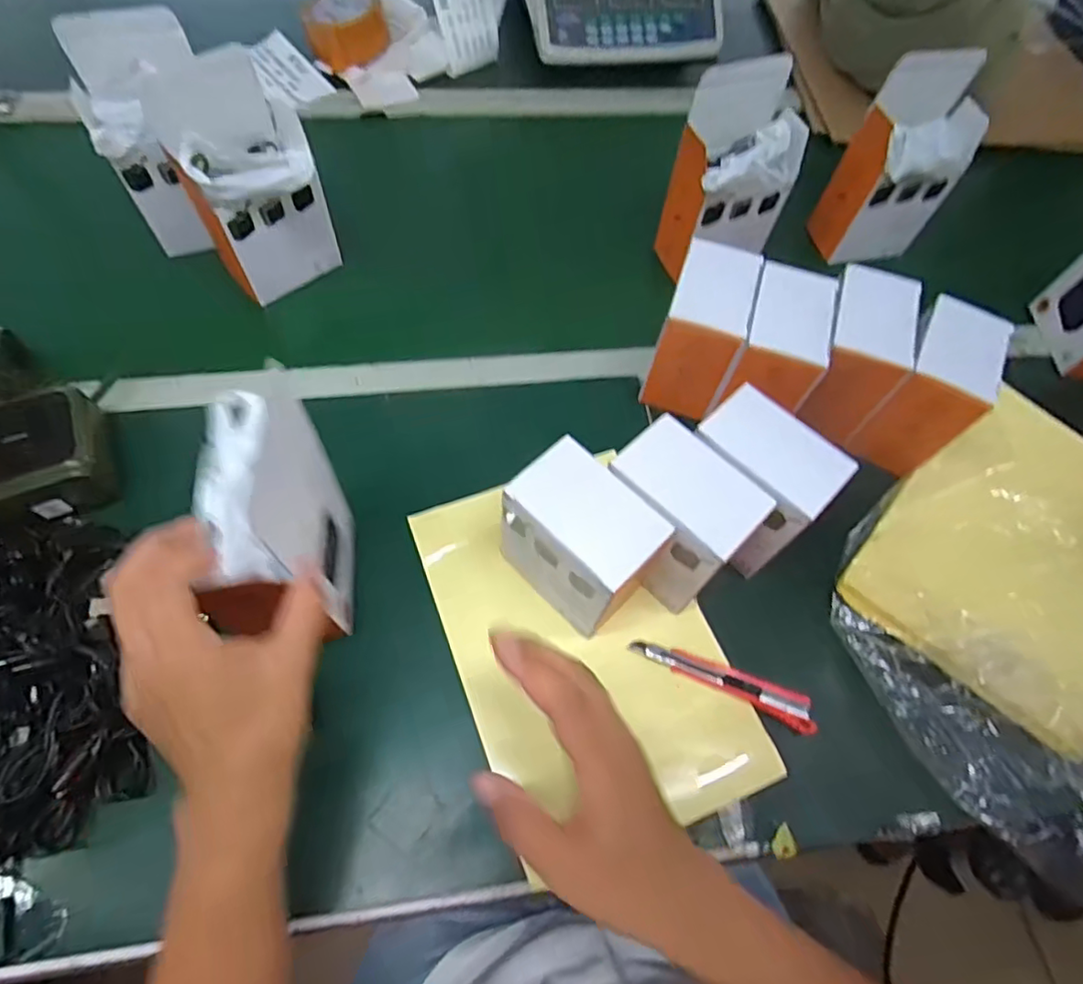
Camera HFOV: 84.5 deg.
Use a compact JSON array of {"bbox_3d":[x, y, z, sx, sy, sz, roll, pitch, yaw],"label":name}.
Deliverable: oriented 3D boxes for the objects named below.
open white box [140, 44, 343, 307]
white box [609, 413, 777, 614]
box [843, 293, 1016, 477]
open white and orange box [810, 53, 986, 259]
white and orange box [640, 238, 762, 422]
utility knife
[{"bbox_3d":[-0.274,-0.288,0.565,0.102,0.146,0.135,-30,68,-18],"label":"open white box"},{"bbox_3d":[0.099,0.019,0.452,0.069,0.111,0.099,-40,72,-21],"label":"white box"},{"bbox_3d":[0.343,-0.092,0.526,0.072,0.111,0.106,31,65,12],"label":"box"},{"bbox_3d":[0.382,-0.341,0.630,0.108,0.199,0.076,-10,64,-9],"label":"open white and orange box"},{"bbox_3d":[0.138,-0.142,0.531,0.069,0.106,0.103,19,63,6],"label":"white and orange box"},{"bbox_3d":[0.139,0.140,0.453,0.138,0.010,0.026,25,64,9],"label":"utility knife"}]

